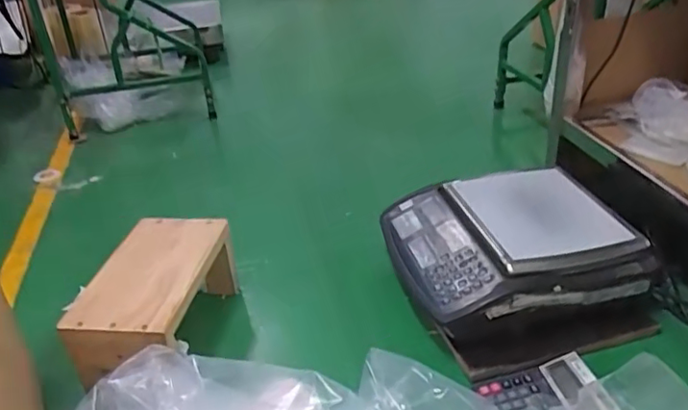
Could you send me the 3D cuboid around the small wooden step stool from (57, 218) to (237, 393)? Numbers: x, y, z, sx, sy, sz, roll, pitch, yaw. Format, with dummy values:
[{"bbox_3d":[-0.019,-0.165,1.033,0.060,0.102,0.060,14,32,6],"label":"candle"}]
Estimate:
[{"bbox_3d":[-0.315,0.153,1.007,0.186,0.136,0.295,4,31,13],"label":"small wooden step stool"}]

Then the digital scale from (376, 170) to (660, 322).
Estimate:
[{"bbox_3d":[0.277,0.044,1.044,0.365,0.103,0.335,-10,31,-11],"label":"digital scale"}]

